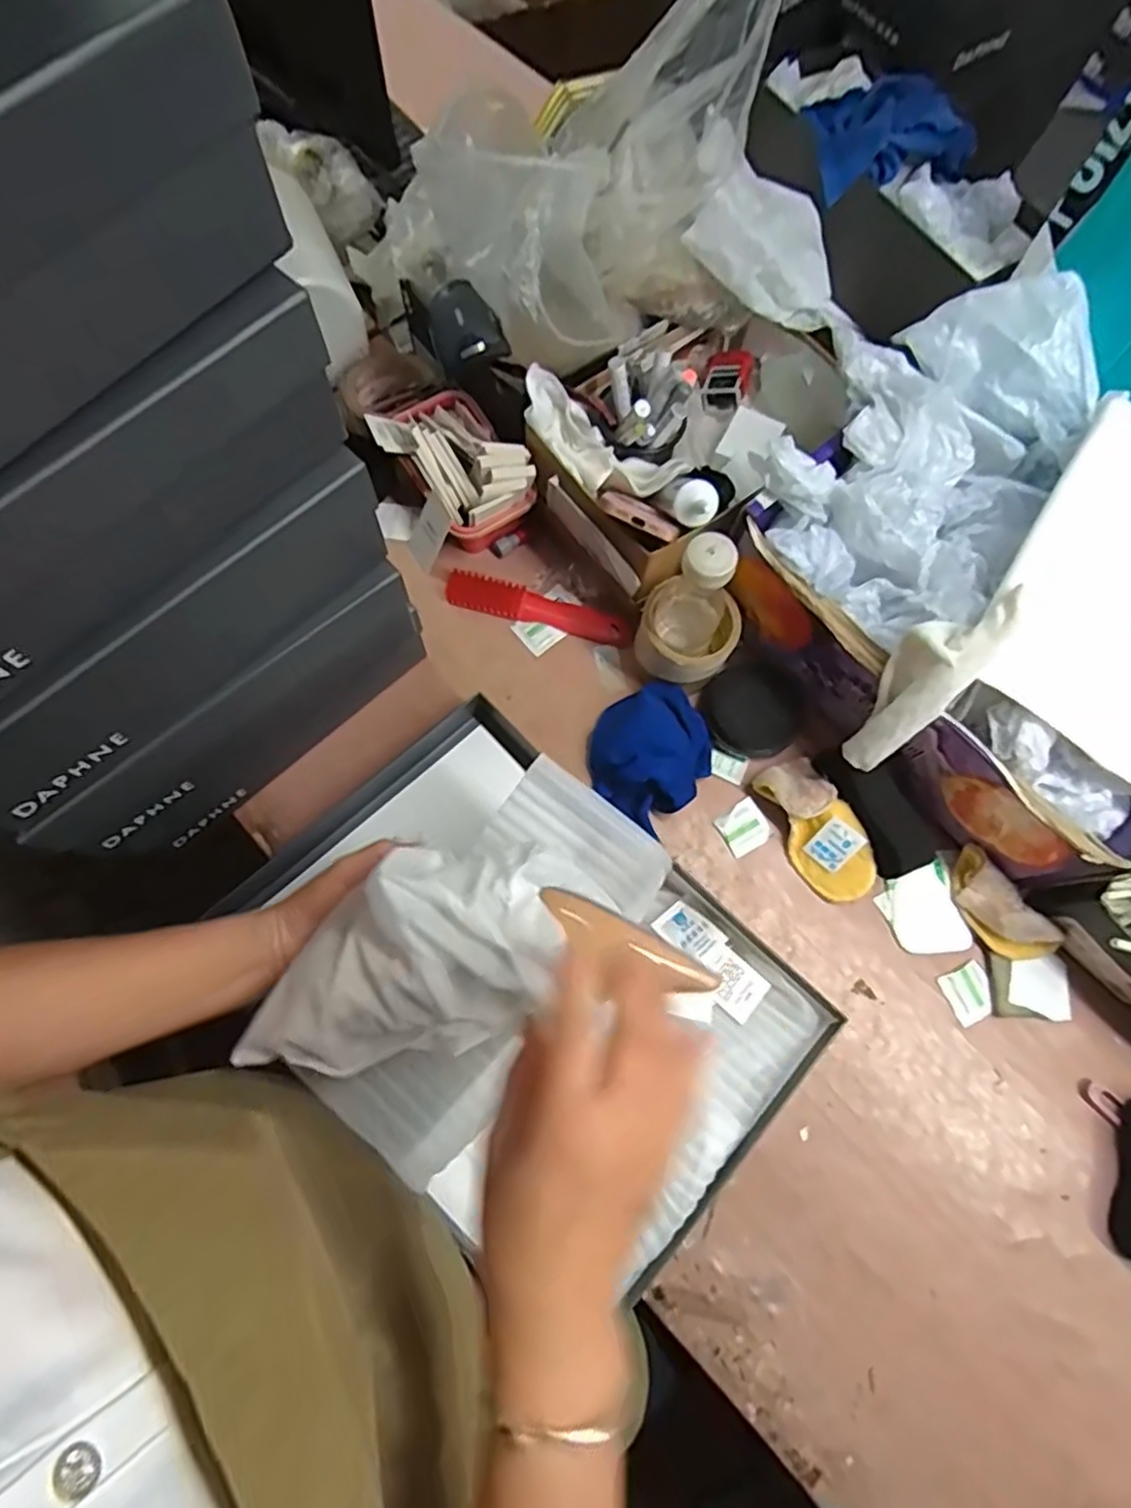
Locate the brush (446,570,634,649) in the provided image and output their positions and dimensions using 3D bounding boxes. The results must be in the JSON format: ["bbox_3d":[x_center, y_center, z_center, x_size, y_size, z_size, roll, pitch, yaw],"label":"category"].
[{"bbox_3d":[-0.026,-0.148,0.696,0.191,0.016,0.034,15,73,2],"label":"brush"}]

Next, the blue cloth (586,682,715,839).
[{"bbox_3d":[0.081,-0.009,0.634,0.111,0.063,0.125,38,75,9],"label":"blue cloth"}]

